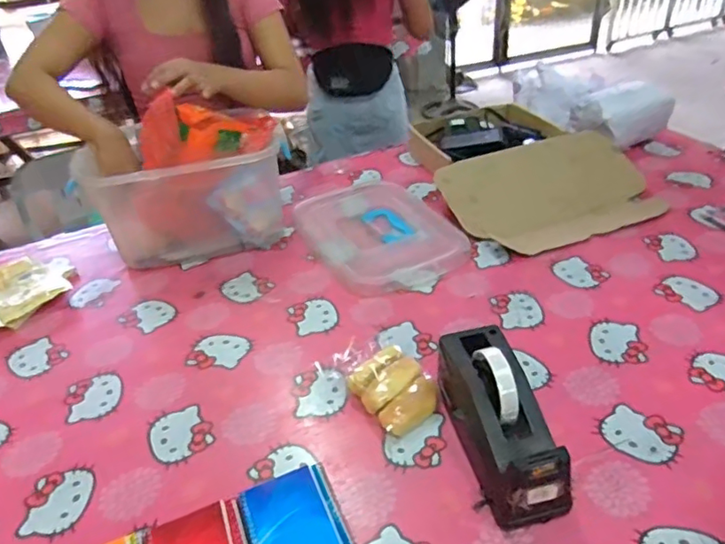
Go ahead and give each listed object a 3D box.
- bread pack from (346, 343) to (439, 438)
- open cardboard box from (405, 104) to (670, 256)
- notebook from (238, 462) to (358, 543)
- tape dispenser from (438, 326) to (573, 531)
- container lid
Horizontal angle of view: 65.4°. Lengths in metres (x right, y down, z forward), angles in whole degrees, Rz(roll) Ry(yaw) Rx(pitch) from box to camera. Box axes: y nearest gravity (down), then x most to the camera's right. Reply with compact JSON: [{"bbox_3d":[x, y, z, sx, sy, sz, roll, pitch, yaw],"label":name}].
[{"bbox_3d":[0.039,0.143,0.703,0.081,0.045,0.106,-23,40,-23],"label":"bread pack"},{"bbox_3d":[0.316,-0.227,1.148,0.387,0.077,0.464,-17,38,-16],"label":"open cardboard box"},{"bbox_3d":[-0.065,0.264,0.576,0.098,0.013,0.133,-17,38,-16],"label":"notebook"},{"bbox_3d":[0.150,0.156,0.618,0.080,0.115,0.203,-12,37,-10],"label":"tape dispenser"},{"bbox_3d":[0.019,-0.080,1.028,0.231,0.021,0.356,-21,40,-21],"label":"container lid"}]

